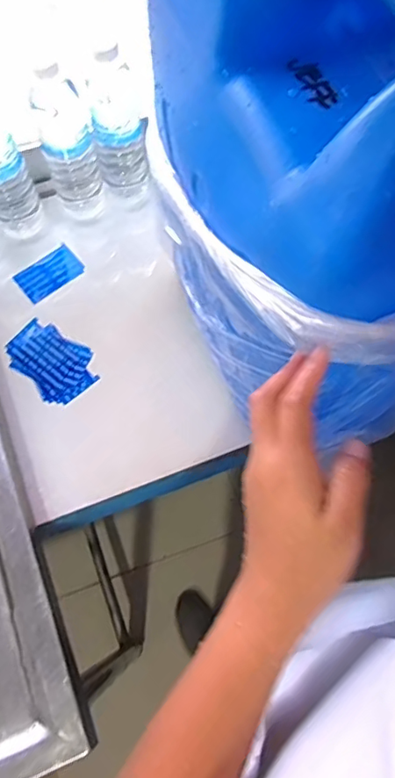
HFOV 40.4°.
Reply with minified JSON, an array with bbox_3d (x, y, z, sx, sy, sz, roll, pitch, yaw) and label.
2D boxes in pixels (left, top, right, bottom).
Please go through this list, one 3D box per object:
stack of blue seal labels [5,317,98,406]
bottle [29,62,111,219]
[{"bbox_3d":[-0.172,-0.035,0.636,0.110,0.006,0.075,42,74,15],"label":"stack of blue seal labels"},{"bbox_3d":[-0.153,-0.284,0.642,0.066,0.181,0.053,-20,69,-8],"label":"bottle"}]

